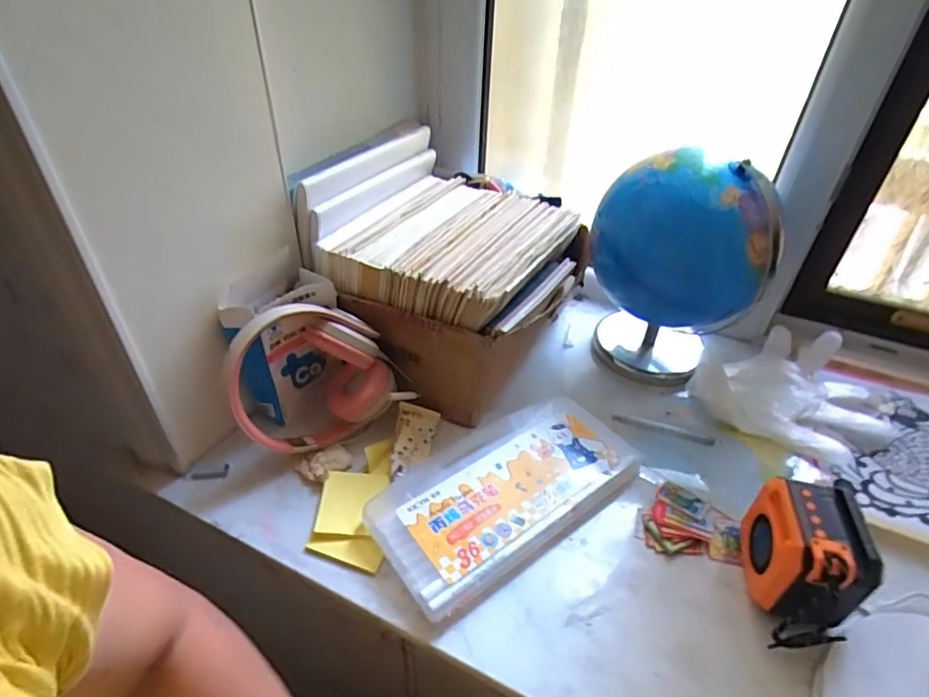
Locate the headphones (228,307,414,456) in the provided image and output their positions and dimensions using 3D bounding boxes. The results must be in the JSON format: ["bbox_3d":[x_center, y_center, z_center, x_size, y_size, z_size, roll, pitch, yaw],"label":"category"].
[{"bbox_3d":[-0.161,0.026,0.589,0.184,0.141,0.098,-10,41,-15],"label":"headphones"}]

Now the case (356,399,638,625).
[{"bbox_3d":[0.046,0.145,0.559,0.284,0.031,0.143,-24,46,-29],"label":"case"}]

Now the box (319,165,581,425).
[{"bbox_3d":[0.000,-0.079,0.705,0.259,0.176,0.293,22,43,22],"label":"box"}]

